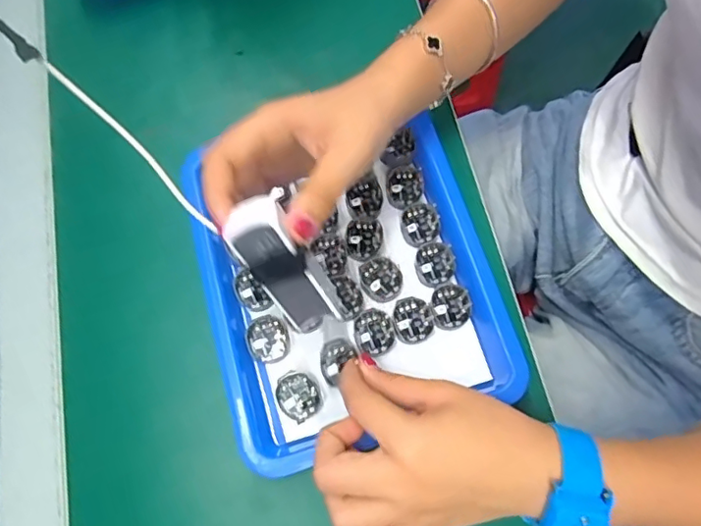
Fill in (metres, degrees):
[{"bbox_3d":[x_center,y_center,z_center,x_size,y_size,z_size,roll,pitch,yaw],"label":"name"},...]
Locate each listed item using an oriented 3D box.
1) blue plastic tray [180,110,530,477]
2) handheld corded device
[{"bbox_3d":[-0.002,0.013,0.358,0.182,0.034,0.192,-18,73,0],"label":"blue plastic tray"},{"bbox_3d":[-0.034,0.005,0.282,0.026,0.084,0.025,-42,46,-16],"label":"handheld corded device"}]

